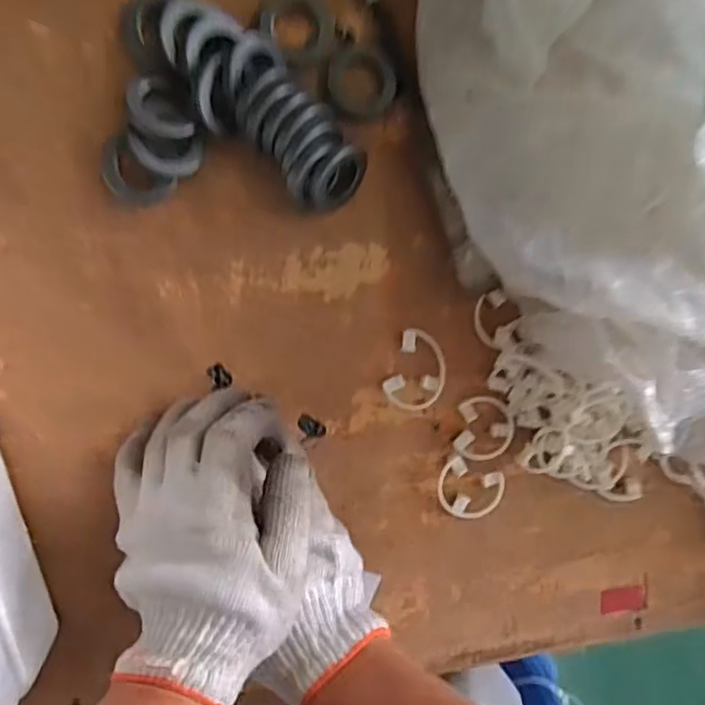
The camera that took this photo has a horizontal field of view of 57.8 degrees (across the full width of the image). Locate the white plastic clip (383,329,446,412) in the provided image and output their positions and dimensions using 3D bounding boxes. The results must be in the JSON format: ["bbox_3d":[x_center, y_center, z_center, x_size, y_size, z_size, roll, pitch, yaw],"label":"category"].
[{"bbox_3d":[0.044,0.014,0.421,0.039,0.009,0.051,23,92,-10],"label":"white plastic clip"}]

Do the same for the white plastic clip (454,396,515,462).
[{"bbox_3d":[0.090,0.052,0.432,0.039,0.010,0.044,8,94,-9],"label":"white plastic clip"}]

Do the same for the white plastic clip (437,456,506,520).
[{"bbox_3d":[0.080,0.095,0.438,0.049,0.012,0.038,23,92,-10],"label":"white plastic clip"}]

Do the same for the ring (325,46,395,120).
[{"bbox_3d":[0.005,-0.164,0.389,0.041,0.011,0.042,-1,95,-8],"label":"ring"}]

